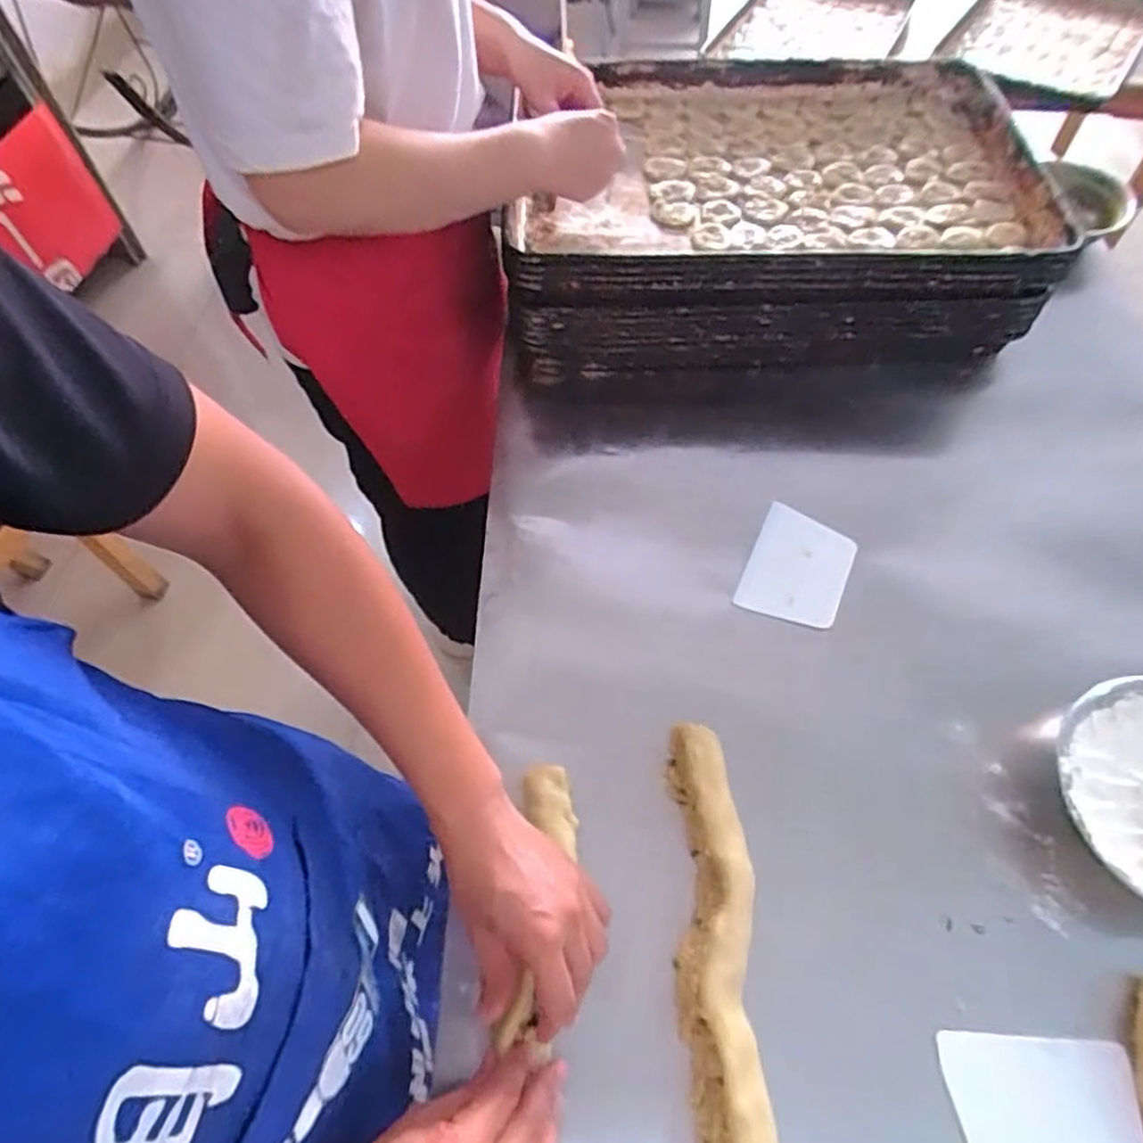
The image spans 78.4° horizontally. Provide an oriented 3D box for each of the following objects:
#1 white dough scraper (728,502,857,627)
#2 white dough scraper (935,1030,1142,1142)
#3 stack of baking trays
[{"bbox_3d":[0.229,-0.004,0.708,0.095,0.012,0.125,22,63,13],"label":"white dough scraper"},{"bbox_3d":[0.328,0.377,0.483,0.127,0.005,0.092,2,59,4],"label":"white dough scraper"},{"bbox_3d":[0.229,-0.440,0.884,0.578,0.164,0.412,0,59,2],"label":"stack of baking trays"}]

